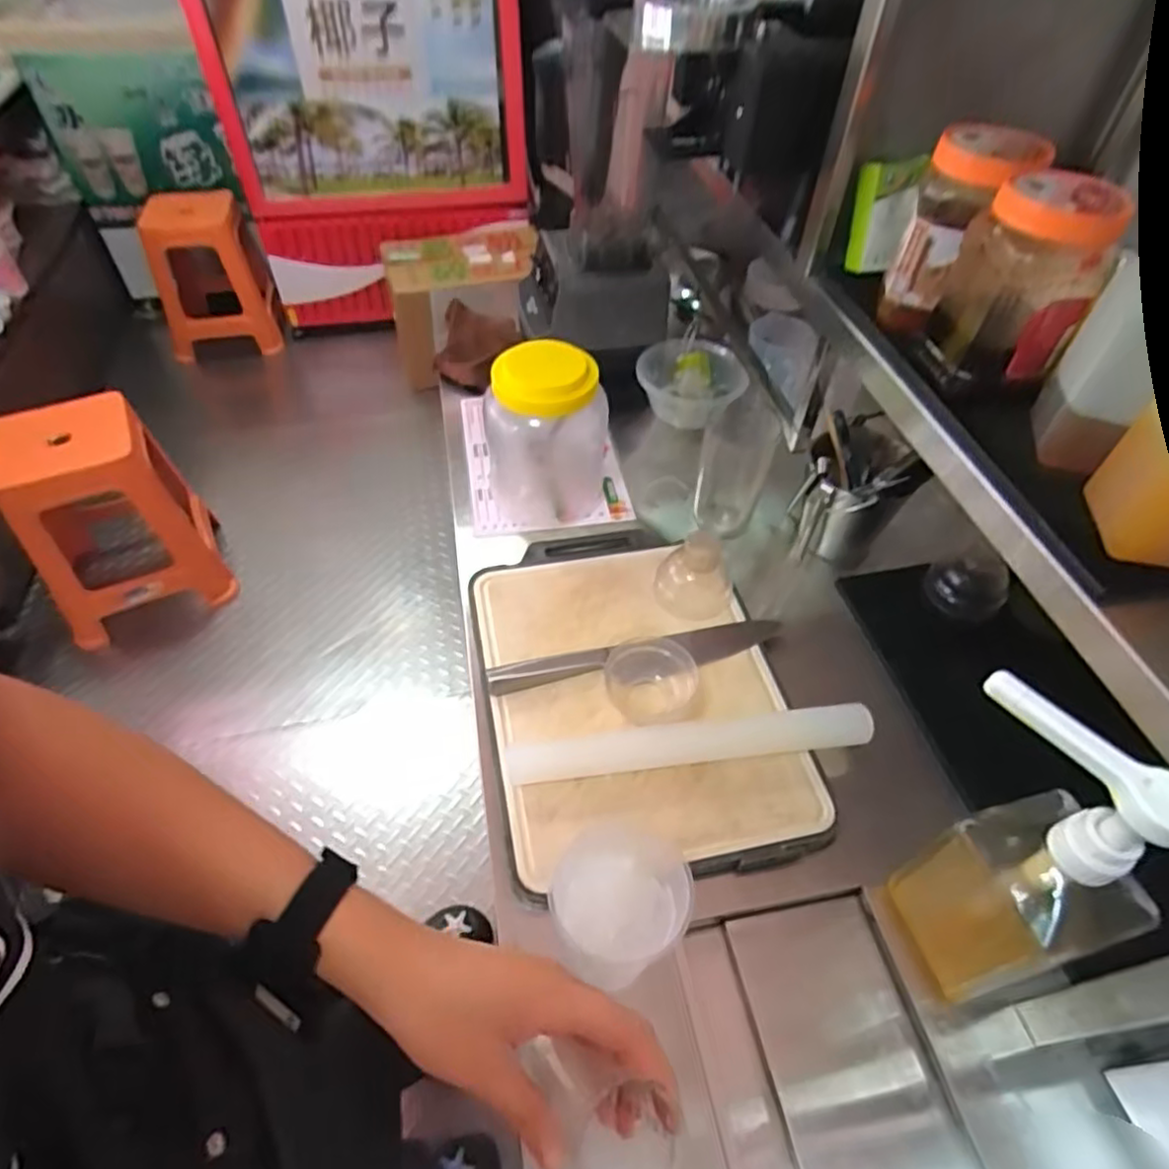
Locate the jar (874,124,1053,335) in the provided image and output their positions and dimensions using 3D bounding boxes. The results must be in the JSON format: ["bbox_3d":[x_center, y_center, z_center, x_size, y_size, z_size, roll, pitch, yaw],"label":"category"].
[{"bbox_3d":[0.308,-0.289,0.559,0.083,0.135,0.072,-19,53,-16],"label":"jar"}]

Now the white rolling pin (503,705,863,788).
[{"bbox_3d":[0.099,0.151,0.637,0.338,0.038,0.034,-5,50,-5],"label":"white rolling pin"}]

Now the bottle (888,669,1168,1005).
[{"bbox_3d":[0.311,0.186,0.481,0.086,0.252,0.140,-12,51,-11],"label":"bottle"}]

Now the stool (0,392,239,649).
[{"bbox_3d":[-1.101,-0.133,1.593,0.345,0.504,0.284,-23,54,-19],"label":"stool"}]

